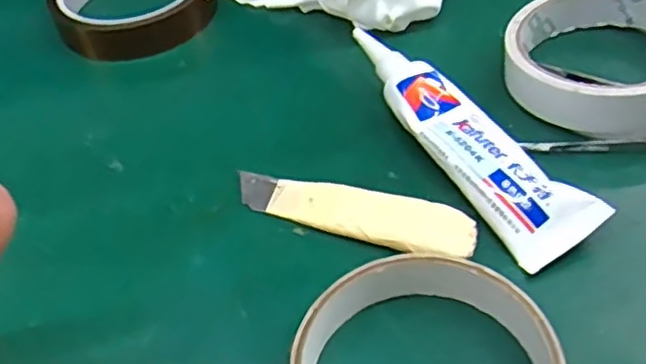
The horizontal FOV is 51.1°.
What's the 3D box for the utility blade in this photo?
[{"bbox_3d":[0.011,0.011,0.271,0.100,0.007,0.024,15,52,18],"label":"utility blade"}]

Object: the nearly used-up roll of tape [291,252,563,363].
[{"bbox_3d":[0.031,0.062,0.213,0.081,0.021,0.089,-3,48,3],"label":"nearly used-up roll of tape"}]

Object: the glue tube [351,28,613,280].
[{"bbox_3d":[0.056,-0.020,0.286,0.033,0.018,0.138,-26,51,-17],"label":"glue tube"}]

